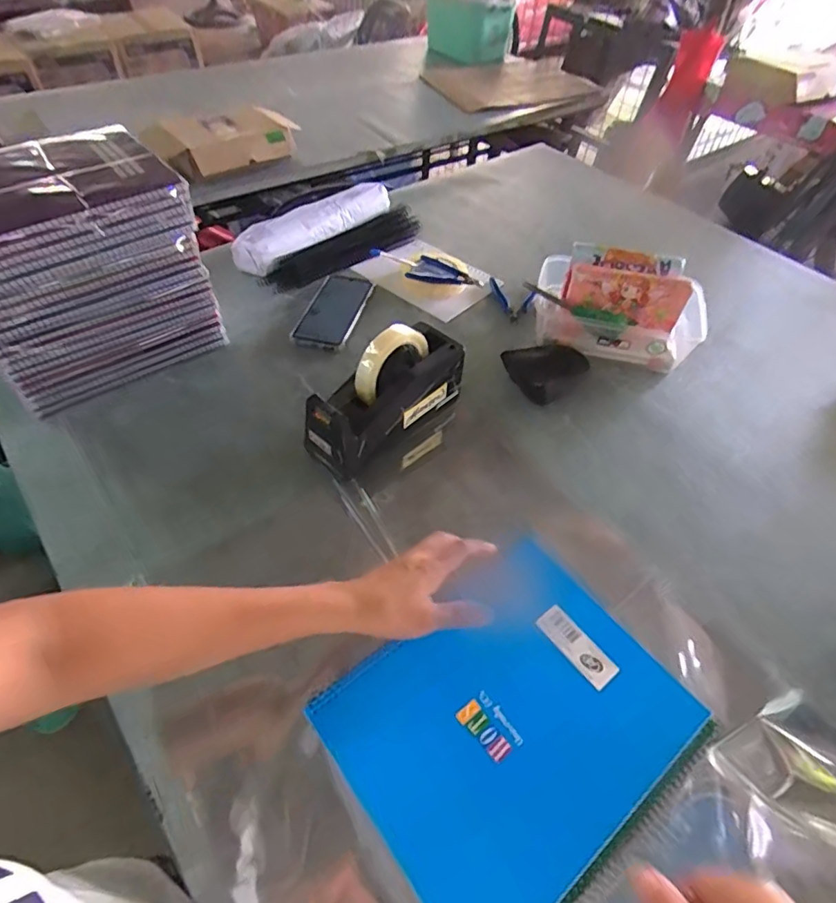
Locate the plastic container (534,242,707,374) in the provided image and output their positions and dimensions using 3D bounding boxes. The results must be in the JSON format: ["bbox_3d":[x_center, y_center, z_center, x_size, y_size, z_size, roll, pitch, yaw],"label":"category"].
[{"bbox_3d":[0.283,-0.212,0.754,0.232,0.111,0.142,17,52,10],"label":"plastic container"}]

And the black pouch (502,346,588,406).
[{"bbox_3d":[0.176,-0.111,0.722,0.098,0.025,0.089,-23,56,-19],"label":"black pouch"}]

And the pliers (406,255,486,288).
[{"bbox_3d":[0.047,-0.288,0.867,0.115,0.015,0.056,20,53,13],"label":"pliers"}]

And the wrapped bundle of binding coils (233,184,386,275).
[{"bbox_3d":[-0.170,-0.390,0.920,0.317,0.051,0.077,-35,61,-27],"label":"wrapped bundle of binding coils"}]

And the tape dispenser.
[{"bbox_3d":[-0.036,-0.068,0.625,0.201,0.125,0.077,-37,62,-28],"label":"tape dispenser"}]

